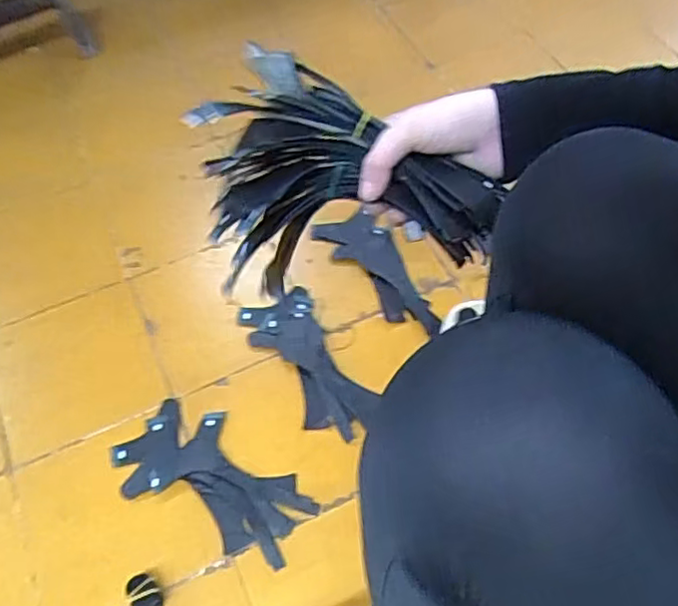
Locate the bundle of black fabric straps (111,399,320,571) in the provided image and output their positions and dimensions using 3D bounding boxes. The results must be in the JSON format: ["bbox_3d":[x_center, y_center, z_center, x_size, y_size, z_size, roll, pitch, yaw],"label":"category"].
[{"bbox_3d":[-0.145,0.205,0.731,0.233,0.015,0.119,26,62,16],"label":"bundle of black fabric straps"}]

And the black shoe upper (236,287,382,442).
[{"bbox_3d":[-0.038,0.073,0.803,0.095,0.015,0.219,-29,62,-16],"label":"black shoe upper"}]

